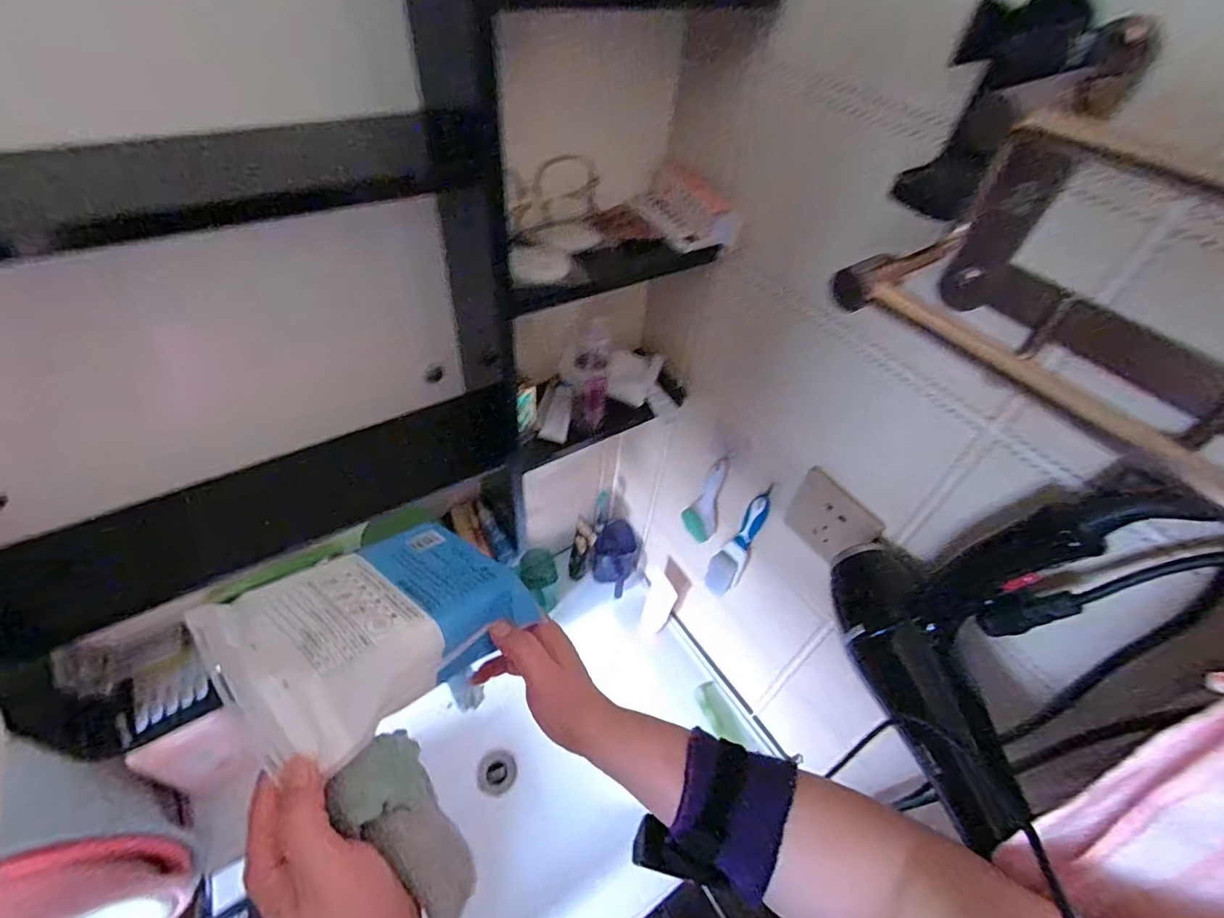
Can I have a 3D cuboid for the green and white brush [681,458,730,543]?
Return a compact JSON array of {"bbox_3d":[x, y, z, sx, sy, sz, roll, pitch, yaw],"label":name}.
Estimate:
[{"bbox_3d":[0.118,0.054,0.673,0.026,0.134,0.039,-19,52,-23],"label":"green and white brush"}]

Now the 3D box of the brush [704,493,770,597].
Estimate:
[{"bbox_3d":[0.152,0.108,0.656,0.040,0.175,0.031,30,51,19],"label":"brush"}]

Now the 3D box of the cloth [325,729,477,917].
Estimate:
[{"bbox_3d":[-0.110,0.206,0.296,0.044,0.019,0.104,-32,85,-31],"label":"cloth"}]

